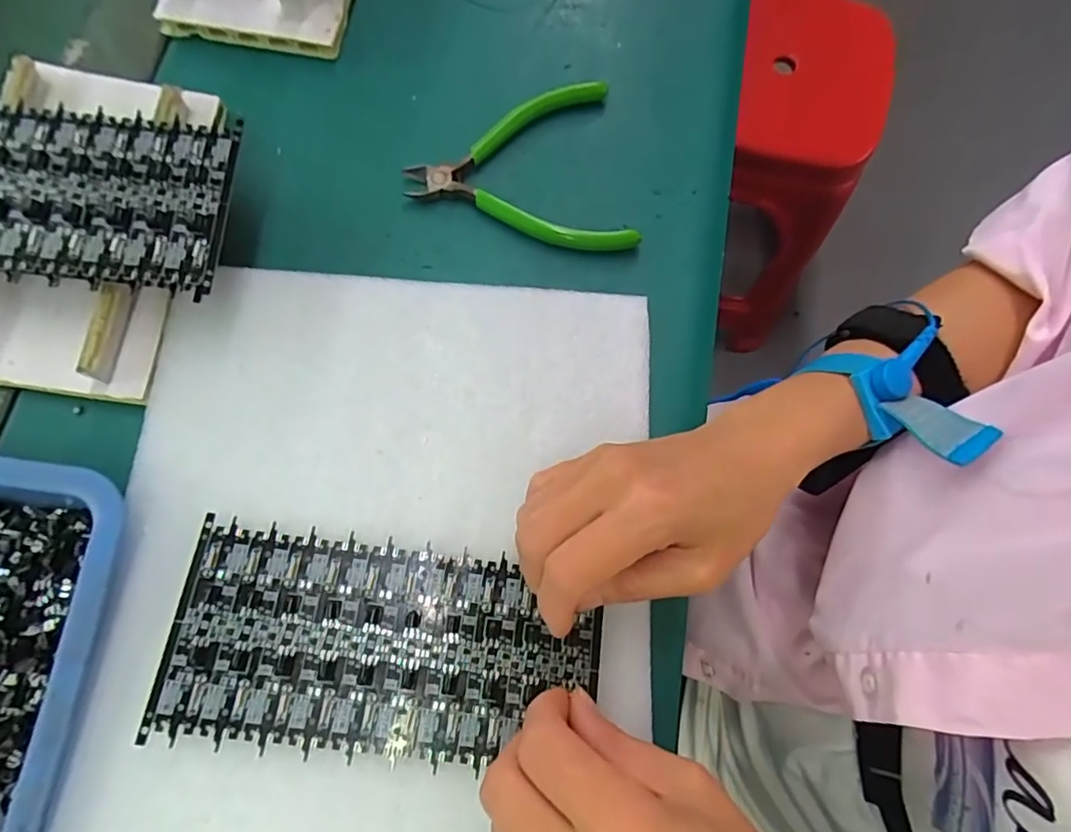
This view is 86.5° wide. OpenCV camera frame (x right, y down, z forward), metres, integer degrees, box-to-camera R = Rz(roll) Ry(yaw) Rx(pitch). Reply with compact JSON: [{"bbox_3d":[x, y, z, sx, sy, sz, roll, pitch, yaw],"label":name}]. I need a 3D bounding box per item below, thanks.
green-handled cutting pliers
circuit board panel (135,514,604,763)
[{"bbox_3d":[-0.008,-0.121,0.287,0.109,0.010,0.092,-11,76,-5],"label":"green-handled cutting pliers"},{"bbox_3d":[-0.057,0.089,0.223,0.161,0.006,0.074,6,75,-4],"label":"circuit board panel"}]

